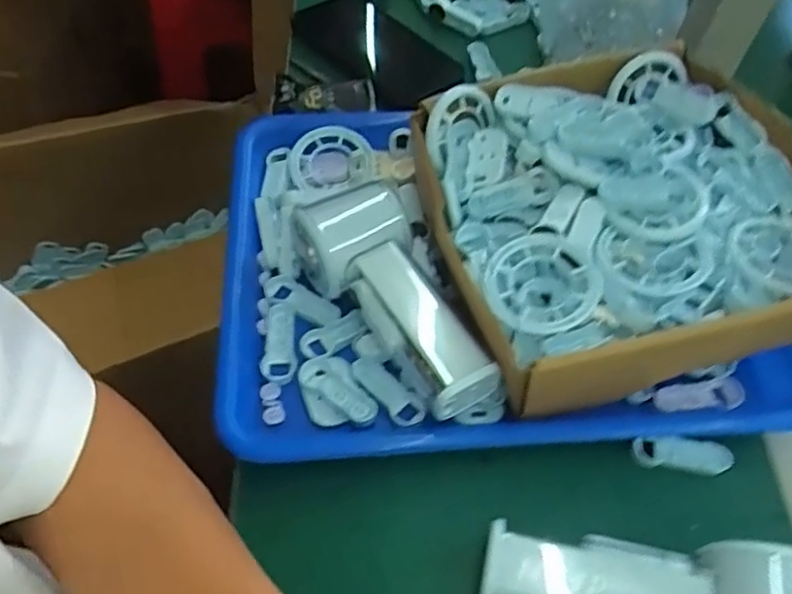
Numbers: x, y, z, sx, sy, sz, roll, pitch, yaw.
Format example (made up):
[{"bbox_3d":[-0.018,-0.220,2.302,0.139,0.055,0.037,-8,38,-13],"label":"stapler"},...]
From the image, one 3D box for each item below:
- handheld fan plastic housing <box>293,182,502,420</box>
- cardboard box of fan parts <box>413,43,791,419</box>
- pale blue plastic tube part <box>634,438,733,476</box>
[{"bbox_3d":[0.005,0.001,0.377,0.062,0.046,0.143,-30,63,-21],"label":"handheld fan plastic housing"},{"bbox_3d":[0.130,-0.046,0.383,0.219,0.073,0.200,-13,58,-12],"label":"cardboard box of fan parts"},{"bbox_3d":[0.157,0.086,0.360,0.051,0.011,0.016,9,56,2],"label":"pale blue plastic tube part"}]

